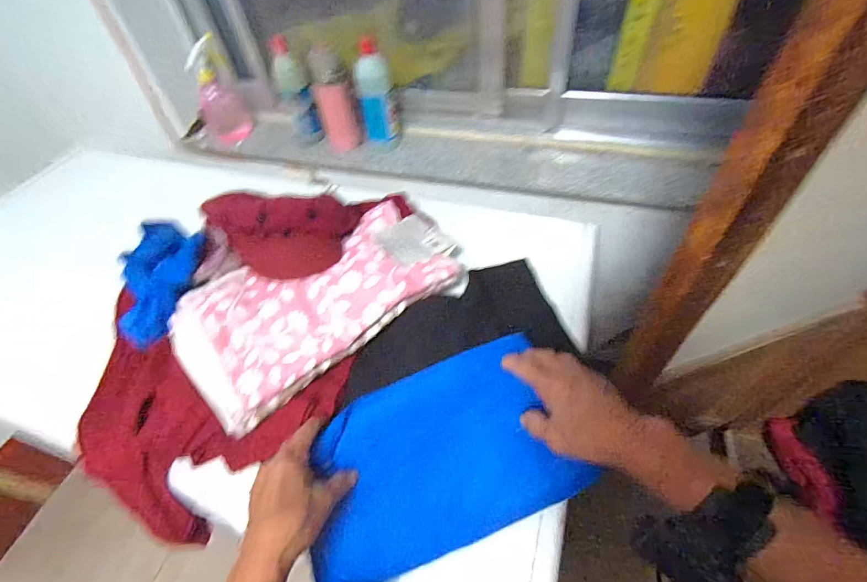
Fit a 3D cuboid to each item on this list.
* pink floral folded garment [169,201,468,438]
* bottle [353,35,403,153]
[{"bbox_3d":[-0.139,0.001,0.498,0.326,0.051,0.181,-32,55,-20],"label":"pink floral folded garment"},{"bbox_3d":[-0.109,-0.374,0.788,0.071,0.198,0.058,-11,51,-4],"label":"bottle"}]

